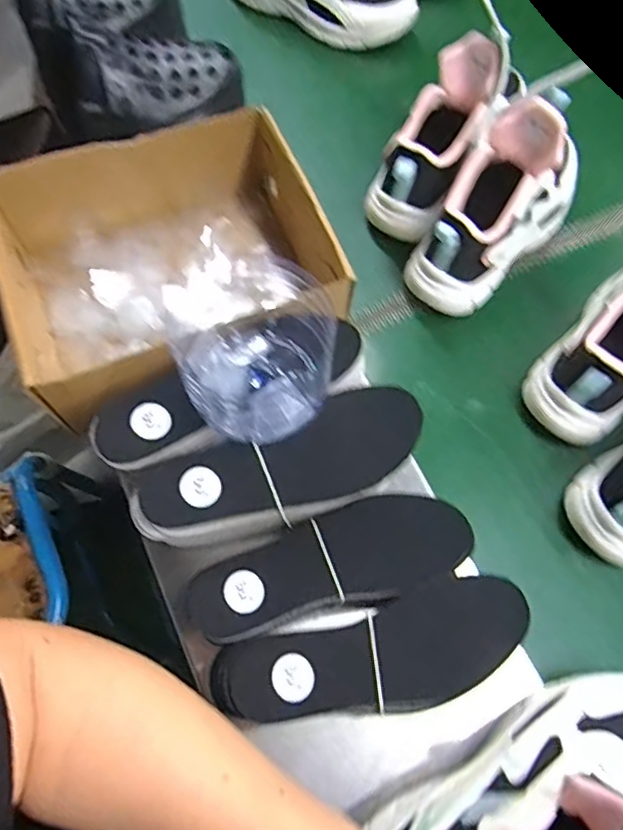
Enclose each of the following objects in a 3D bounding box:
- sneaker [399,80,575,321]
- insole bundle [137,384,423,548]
[{"bbox_3d":[0.193,-0.218,0.578,0.094,0.145,0.236,38,73,15],"label":"sneaker"},{"bbox_3d":[-0.021,0.045,0.436,0.215,0.051,0.066,-22,69,-8],"label":"insole bundle"}]

